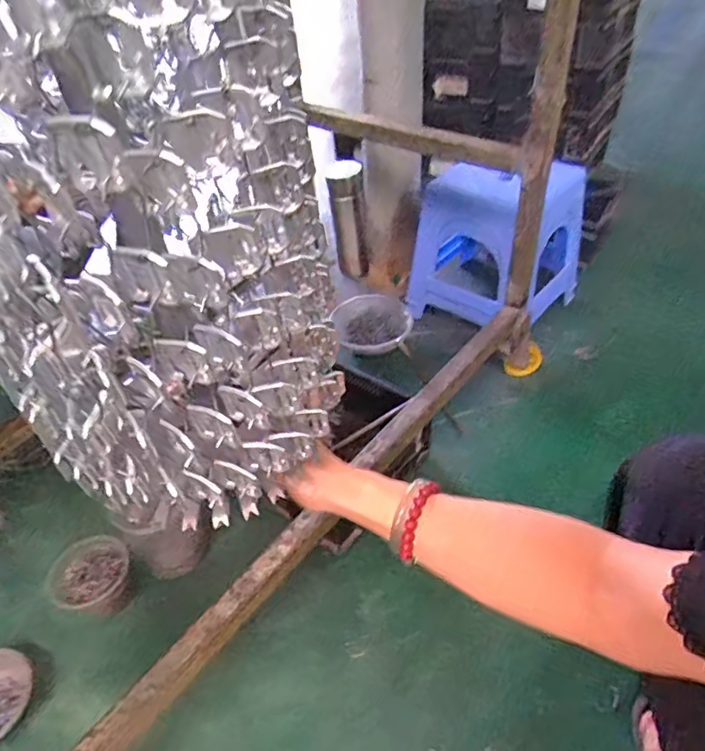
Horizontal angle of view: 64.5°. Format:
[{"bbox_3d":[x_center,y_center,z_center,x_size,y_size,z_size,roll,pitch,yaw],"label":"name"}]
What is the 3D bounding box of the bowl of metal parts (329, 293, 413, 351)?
[{"bbox_3d":[0.035,-0.107,1.105,0.162,0.059,0.113,-10,41,-3],"label":"bowl of metal parts"}]

